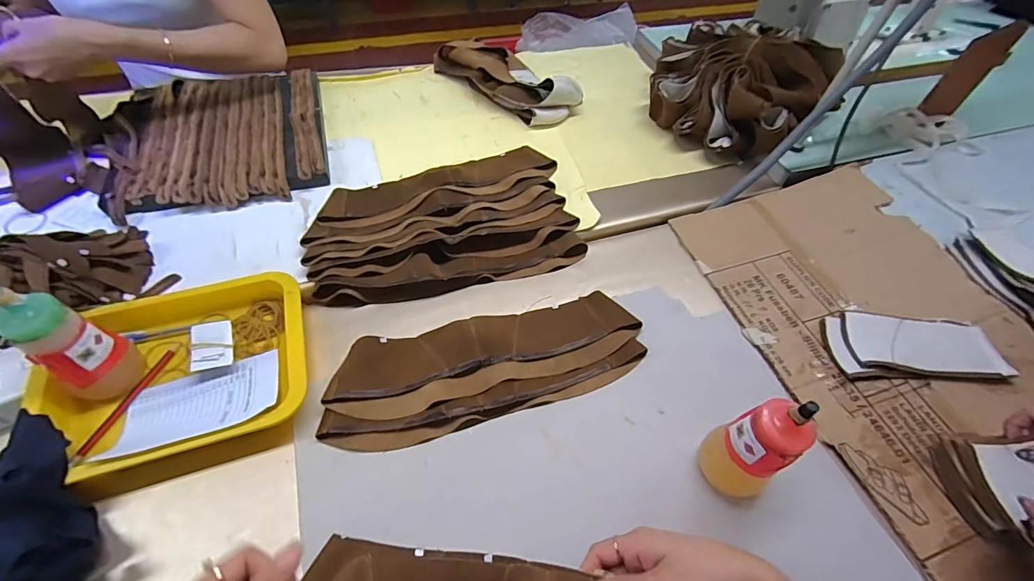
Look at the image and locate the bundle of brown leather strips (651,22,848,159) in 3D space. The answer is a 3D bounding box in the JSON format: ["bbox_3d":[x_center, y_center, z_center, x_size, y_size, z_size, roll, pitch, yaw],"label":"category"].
[{"bbox_3d":[0.383,-0.371,0.806,0.272,0.127,0.282,2,55,-3],"label":"bundle of brown leather strips"}]

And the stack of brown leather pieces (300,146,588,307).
[{"bbox_3d":[-0.102,-0.110,0.638,0.376,0.038,0.249,-13,57,-13],"label":"stack of brown leather pieces"}]

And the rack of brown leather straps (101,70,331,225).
[{"bbox_3d":[-0.462,-0.250,0.715,0.282,0.029,0.317,-12,57,-13],"label":"rack of brown leather straps"}]

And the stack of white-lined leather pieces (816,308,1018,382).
[{"bbox_3d":[0.481,0.065,0.545,0.185,0.031,0.089,4,55,-2],"label":"stack of white-lined leather pieces"}]

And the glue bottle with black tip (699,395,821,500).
[{"bbox_3d":[0.217,0.139,0.404,0.048,0.142,0.052,-26,61,-21],"label":"glue bottle with black tip"}]

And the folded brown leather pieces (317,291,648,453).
[{"bbox_3d":[-0.030,0.082,0.512,0.361,0.035,0.127,-11,57,-12],"label":"folded brown leather pieces"}]

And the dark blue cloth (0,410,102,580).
[{"bbox_3d":[-0.438,0.200,0.386,0.099,0.051,0.179,-30,62,-23],"label":"dark blue cloth"}]

